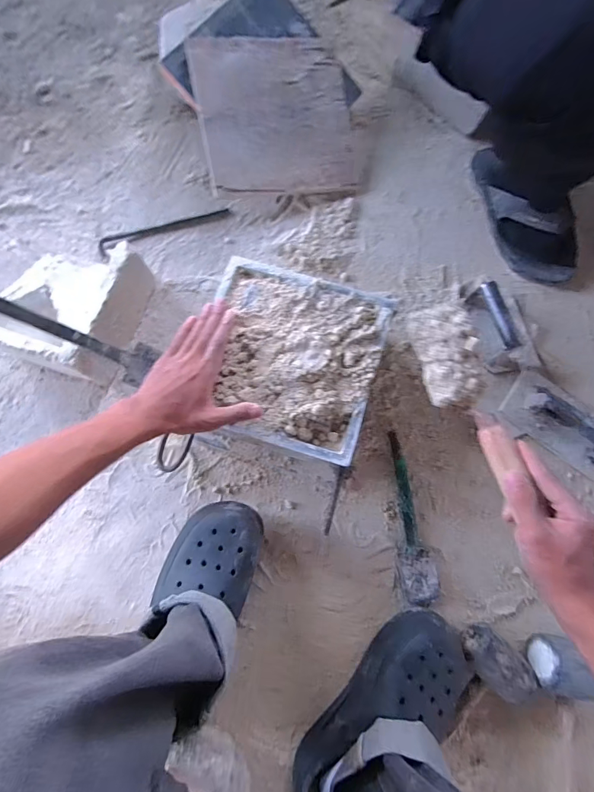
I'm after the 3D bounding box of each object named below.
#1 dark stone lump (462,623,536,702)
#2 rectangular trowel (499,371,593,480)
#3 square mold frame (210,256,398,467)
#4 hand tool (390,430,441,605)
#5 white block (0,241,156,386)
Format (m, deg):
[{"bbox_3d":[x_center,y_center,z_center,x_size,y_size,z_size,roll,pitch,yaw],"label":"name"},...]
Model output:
[{"bbox_3d":[0.269,0.359,0.540,0.059,0.057,0.097,-42,80,-8],"label":"dark stone lump"},{"bbox_3d":[0.415,0.043,0.592,0.200,0.073,0.089,34,79,8],"label":"rectangular trowel"},{"bbox_3d":[-0.010,-0.050,0.509,0.221,0.032,0.226,18,78,5],"label":"square mold frame"},{"bbox_3d":[0.162,0.177,0.581,0.054,0.021,0.244,-9,77,-1],"label":"hand tool"},{"bbox_3d":[-0.344,-0.138,0.611,0.179,0.107,0.198,17,78,5],"label":"white block"}]

